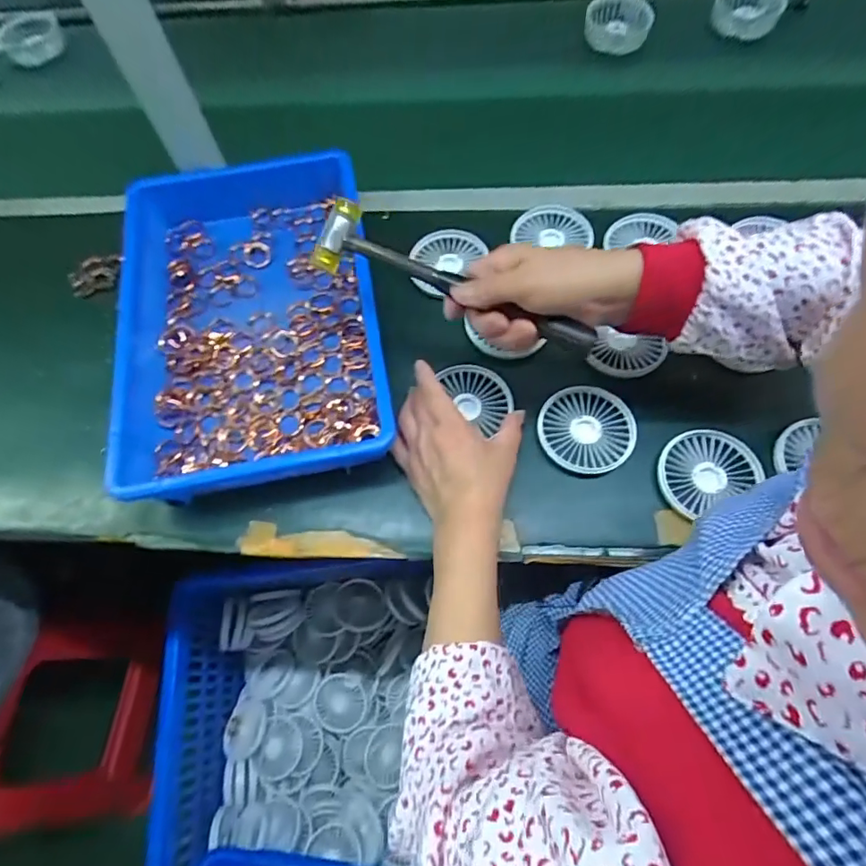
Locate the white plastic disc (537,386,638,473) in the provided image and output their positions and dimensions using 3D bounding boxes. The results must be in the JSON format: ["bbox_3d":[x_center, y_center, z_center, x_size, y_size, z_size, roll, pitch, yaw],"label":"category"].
[{"bbox_3d":[0.147,-0.004,0.497,0.090,0.010,0.086,-1,64,3],"label":"white plastic disc"}]

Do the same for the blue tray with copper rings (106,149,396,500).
[{"bbox_3d":[-0.184,-0.116,0.526,0.250,0.075,0.347,-11,64,-2],"label":"blue tray with copper rings"}]

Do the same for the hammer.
[{"bbox_3d":[0.014,-0.118,0.409,0.235,0.035,0.047,25,70,9],"label":"hammer"}]

